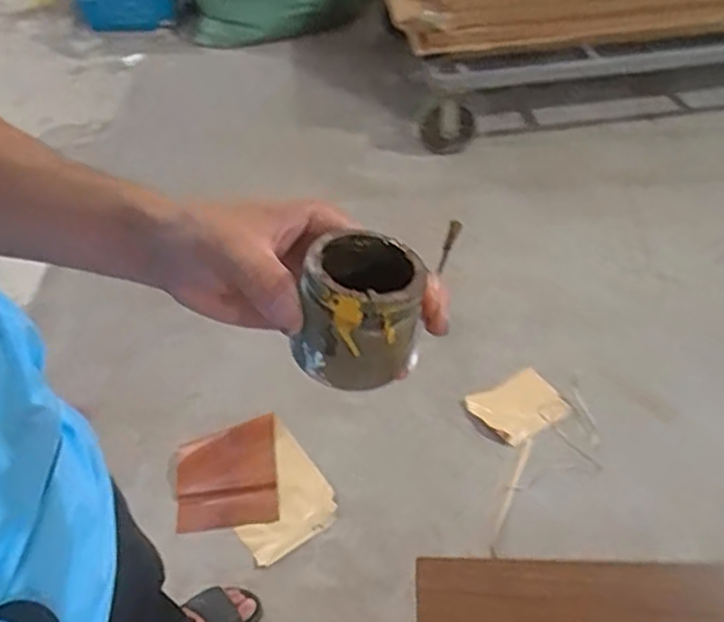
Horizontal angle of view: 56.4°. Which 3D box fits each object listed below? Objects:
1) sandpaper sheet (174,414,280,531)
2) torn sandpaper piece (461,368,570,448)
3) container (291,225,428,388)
[{"bbox_3d":[-0.303,0.365,1.504,0.220,0.060,0.240,-6,42,-4],"label":"sandpaper sheet"},{"bbox_3d":[0.363,0.223,1.581,0.214,0.020,0.151,-28,62,-21],"label":"torn sandpaper piece"},{"bbox_3d":[0.000,-0.005,0.305,0.053,0.056,0.057,6,42,10],"label":"container"}]

